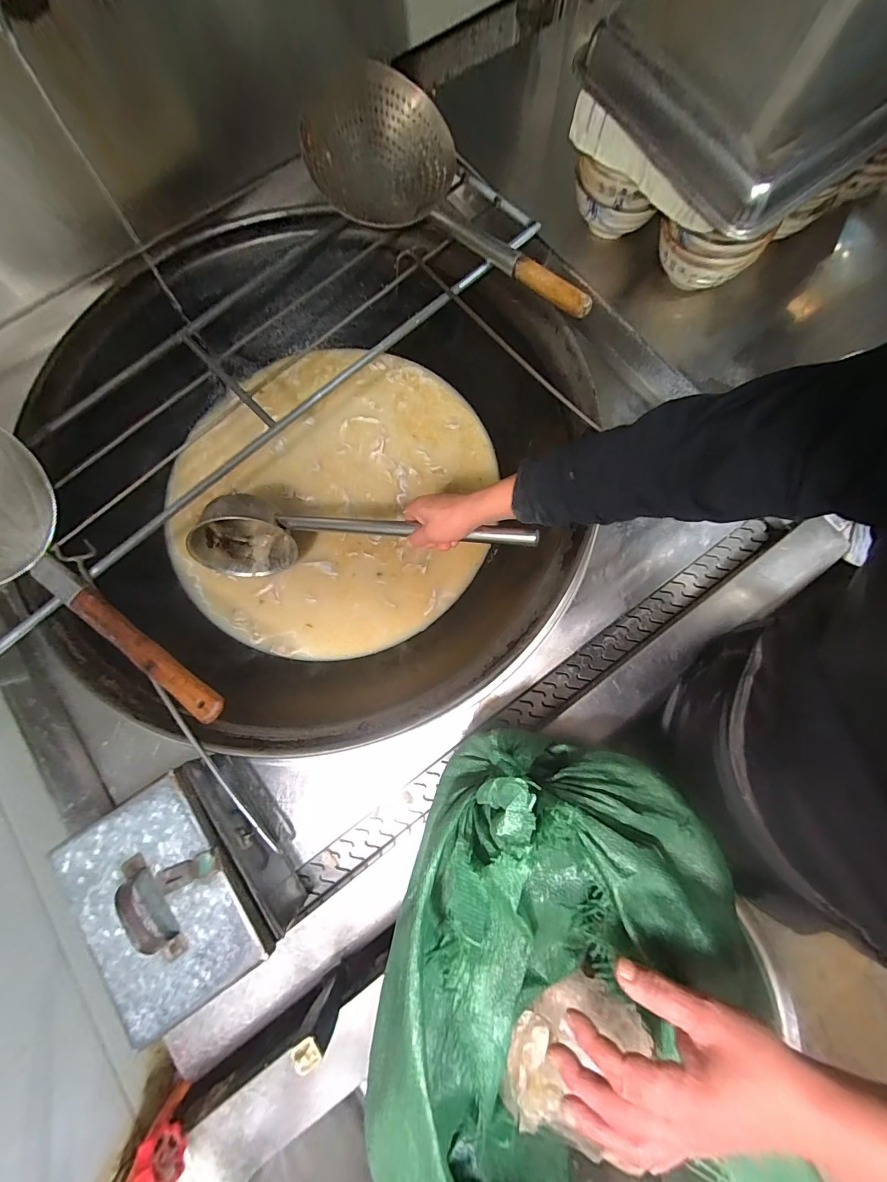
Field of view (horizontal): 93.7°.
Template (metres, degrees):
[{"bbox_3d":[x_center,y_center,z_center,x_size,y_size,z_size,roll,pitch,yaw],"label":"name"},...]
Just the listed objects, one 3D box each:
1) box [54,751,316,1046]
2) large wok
[{"bbox_3d":[-0.329,0.375,0.540,0.181,0.154,0.244,-36,79,-6],"label":"box"},{"bbox_3d":[-0.232,-0.219,0.775,0.904,0.220,0.932,10,78,4],"label":"large wok"}]

